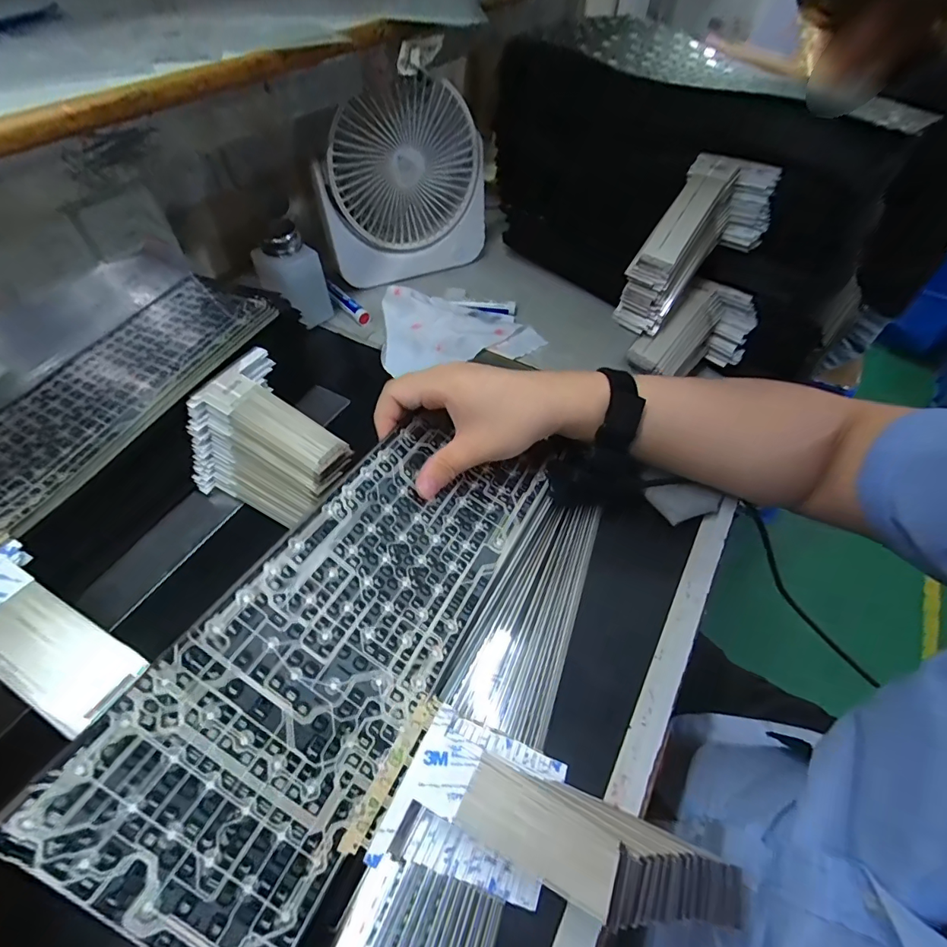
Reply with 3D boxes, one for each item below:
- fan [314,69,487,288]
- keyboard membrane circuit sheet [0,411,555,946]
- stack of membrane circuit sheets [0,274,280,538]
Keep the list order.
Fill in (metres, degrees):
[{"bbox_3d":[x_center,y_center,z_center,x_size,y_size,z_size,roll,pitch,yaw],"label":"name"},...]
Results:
[{"bbox_3d":[-0.073,-0.313,0.504,0.187,0.179,0.051,-26,57,-19],"label":"fan"},{"bbox_3d":[-0.057,0.071,0.266,0.120,0.009,0.306,39,49,-4],"label":"keyboard membrane circuit sheet"},{"bbox_3d":[-0.303,-0.031,0.311,0.132,0.031,0.360,24,56,17],"label":"stack of membrane circuit sheets"}]

